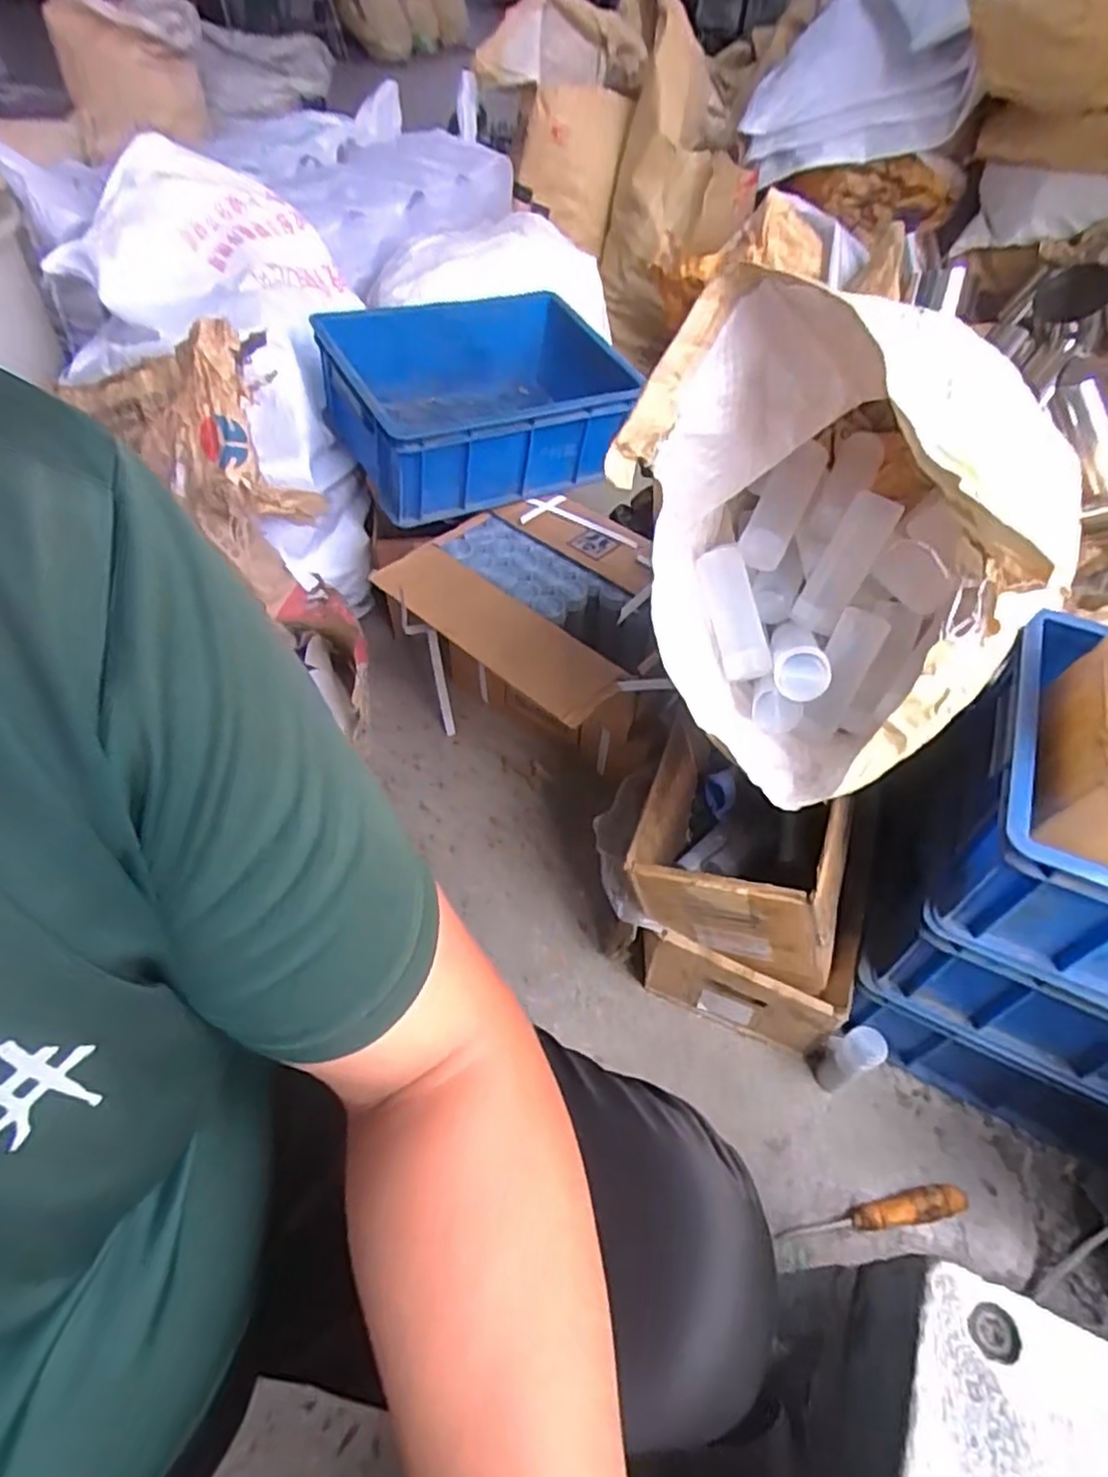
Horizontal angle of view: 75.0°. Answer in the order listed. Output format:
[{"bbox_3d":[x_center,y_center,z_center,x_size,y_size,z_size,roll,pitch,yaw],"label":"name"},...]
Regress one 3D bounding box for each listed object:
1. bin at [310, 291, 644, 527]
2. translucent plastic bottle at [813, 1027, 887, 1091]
[{"bbox_3d":[-0.104,-0.485,1.047,0.403,0.169,0.306,-17,54,-16],"label":"bin"},{"bbox_3d":[0.312,0.345,0.777,0.046,0.119,0.045,1,51,-2],"label":"translucent plastic bottle"}]

